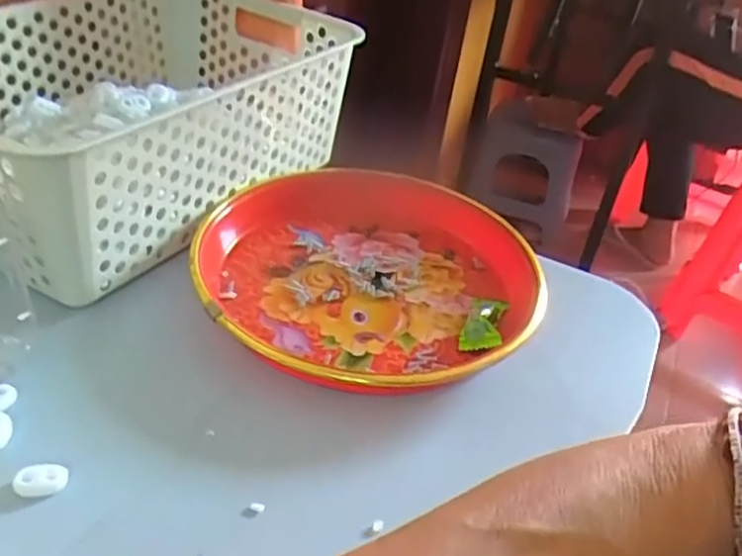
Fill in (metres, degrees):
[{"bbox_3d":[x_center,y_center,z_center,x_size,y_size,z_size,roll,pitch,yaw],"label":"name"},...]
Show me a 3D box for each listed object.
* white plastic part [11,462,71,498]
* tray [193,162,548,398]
[{"bbox_3d":[-0.148,0.090,0.310,0.022,0.006,0.016,5,35,-7],"label":"white plastic part"},{"bbox_3d":[-0.002,-0.002,0.438,0.205,0.041,0.203,6,35,-5],"label":"tray"}]

